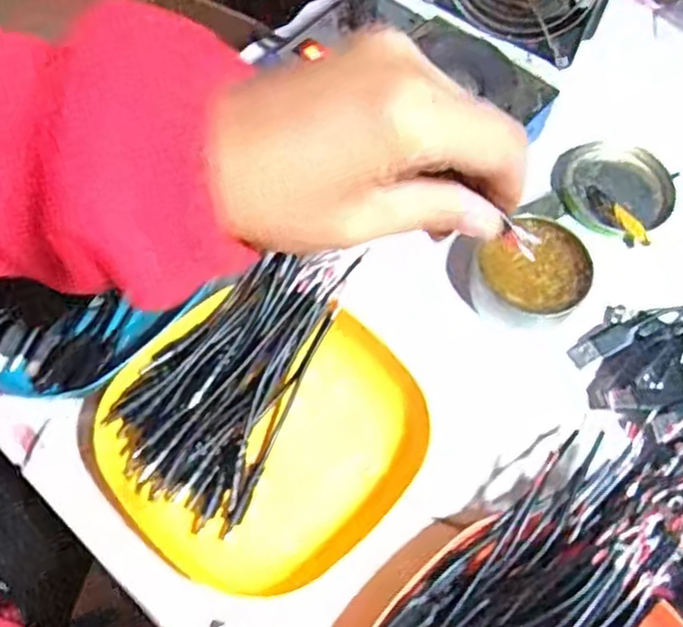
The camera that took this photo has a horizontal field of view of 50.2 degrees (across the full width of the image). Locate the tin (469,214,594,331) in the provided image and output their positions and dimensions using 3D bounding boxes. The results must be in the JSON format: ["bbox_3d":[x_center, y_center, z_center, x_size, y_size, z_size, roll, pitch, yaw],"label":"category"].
[{"bbox_3d":[0.105,-0.022,0.402,0.063,0.026,0.054,-27,67,-13],"label":"tin"}]

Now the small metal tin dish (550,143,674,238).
[{"bbox_3d":[0.167,-0.077,0.444,0.068,0.011,0.064,0,63,0],"label":"small metal tin dish"}]

